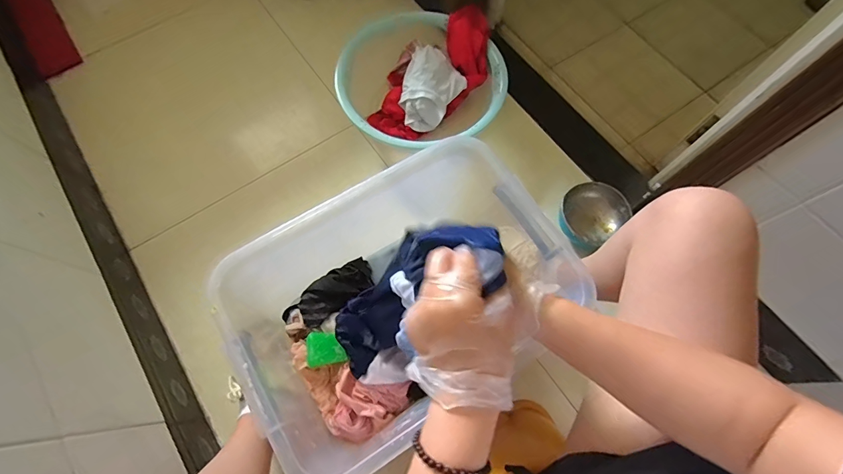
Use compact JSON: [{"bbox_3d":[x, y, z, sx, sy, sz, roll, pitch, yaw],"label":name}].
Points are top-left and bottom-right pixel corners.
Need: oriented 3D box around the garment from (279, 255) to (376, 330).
[{"bbox_3d":[-0.172,0.113,0.759,0.187,0.066,0.079,-35,74,-13],"label":"garment"}]

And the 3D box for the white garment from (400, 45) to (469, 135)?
[{"bbox_3d":[0.010,-0.355,0.952,0.139,0.088,0.168,36,73,12],"label":"white garment"}]

